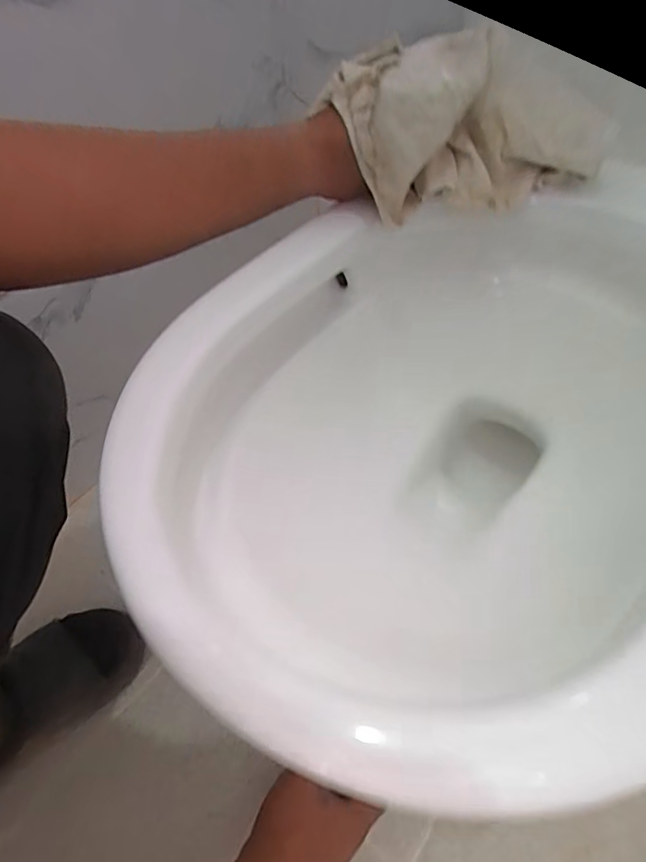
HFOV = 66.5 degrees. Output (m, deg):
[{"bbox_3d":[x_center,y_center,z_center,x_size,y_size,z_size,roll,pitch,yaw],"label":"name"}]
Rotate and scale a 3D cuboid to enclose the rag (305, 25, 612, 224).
[{"bbox_3d":[0.100,-0.208,0.339,0.173,0.092,0.067,-12,51,-4],"label":"rag"}]

